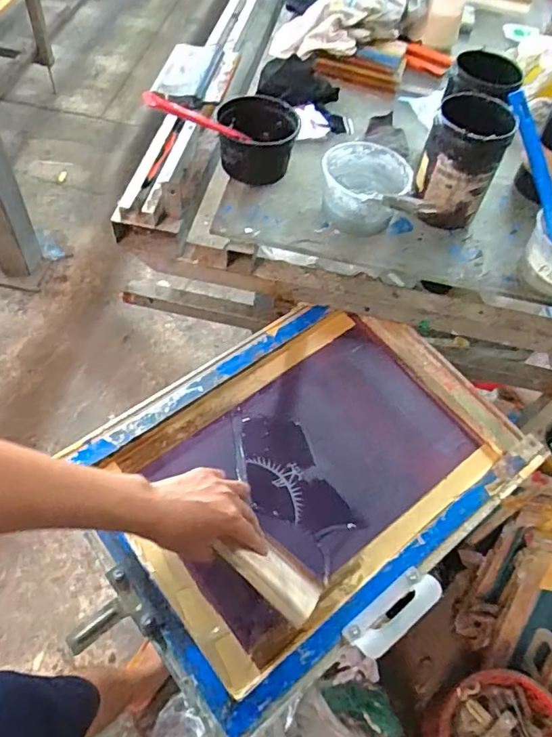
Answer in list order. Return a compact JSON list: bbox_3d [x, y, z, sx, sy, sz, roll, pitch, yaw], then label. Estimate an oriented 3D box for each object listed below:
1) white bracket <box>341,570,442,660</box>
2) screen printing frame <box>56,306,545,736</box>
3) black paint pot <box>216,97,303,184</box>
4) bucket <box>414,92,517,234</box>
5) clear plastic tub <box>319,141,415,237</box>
[{"bbox_3d":[0.137,0.280,0.619,0.118,0.013,0.055,-31,24,-21],"label":"white bracket"},{"bbox_3d":[0.032,0.130,0.711,0.521,0.043,0.384,-33,67,-20],"label":"screen printing frame"},{"bbox_3d":[-0.028,-0.364,0.853,0.123,0.087,0.120,3,56,-5],"label":"black paint pot"},{"bbox_3d":[0.264,-0.299,0.775,0.103,0.153,0.112,3,56,-5],"label":"bucket"},{"bbox_3d":[0.129,-0.261,0.797,0.122,0.074,0.125,3,56,-5],"label":"clear plastic tub"}]

